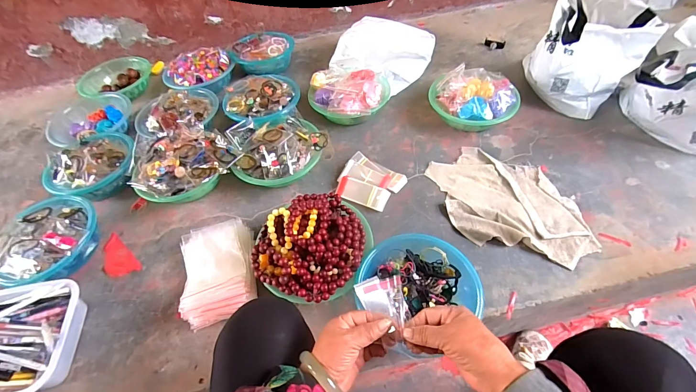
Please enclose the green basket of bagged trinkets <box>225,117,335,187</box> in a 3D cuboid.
[{"bbox_3d":[-0.192,-0.113,0.884,0.244,0.101,0.228,21,57,21],"label":"green basket of bagged trinkets"}]

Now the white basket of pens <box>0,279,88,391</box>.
[{"bbox_3d":[-0.660,0.278,0.624,0.285,0.113,0.208,-11,52,-3],"label":"white basket of pens"}]

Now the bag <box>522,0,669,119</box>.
[{"bbox_3d":[0.681,-0.431,0.959,0.297,0.251,0.255,-33,57,-19],"label":"bag"}]

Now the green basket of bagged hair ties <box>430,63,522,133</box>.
[{"bbox_3d":[0.353,-0.279,0.958,0.238,0.112,0.216,14,55,15],"label":"green basket of bagged hair ties"}]

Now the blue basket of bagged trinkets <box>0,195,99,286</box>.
[{"bbox_3d":[-0.672,0.108,0.764,0.203,0.095,0.214,12,54,14],"label":"blue basket of bagged trinkets"}]

